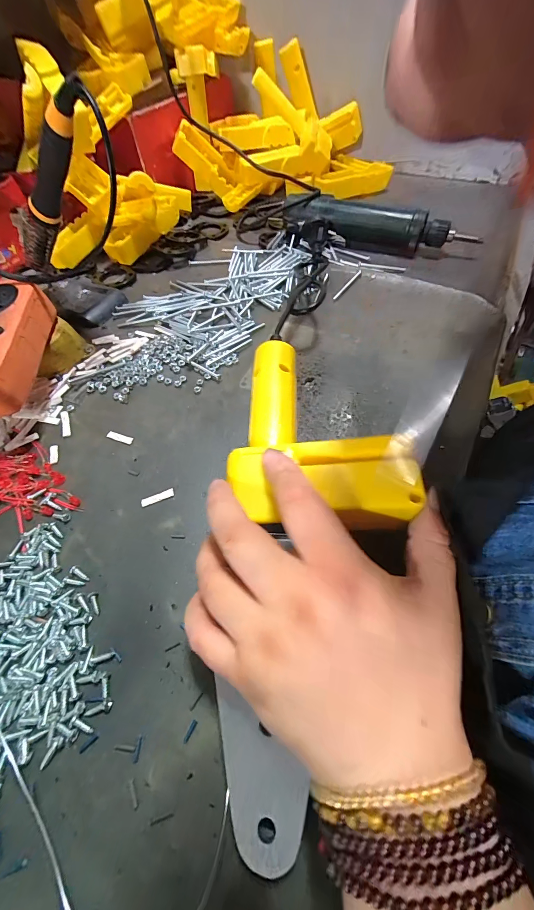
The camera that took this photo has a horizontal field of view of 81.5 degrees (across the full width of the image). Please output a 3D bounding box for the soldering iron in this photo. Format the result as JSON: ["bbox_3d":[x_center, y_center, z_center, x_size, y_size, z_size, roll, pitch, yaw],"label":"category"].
[{"bbox_3d":[-0.196,-0.225,0.271,0.216,0.028,0.019,-5,47,48],"label":"soldering iron"}]

